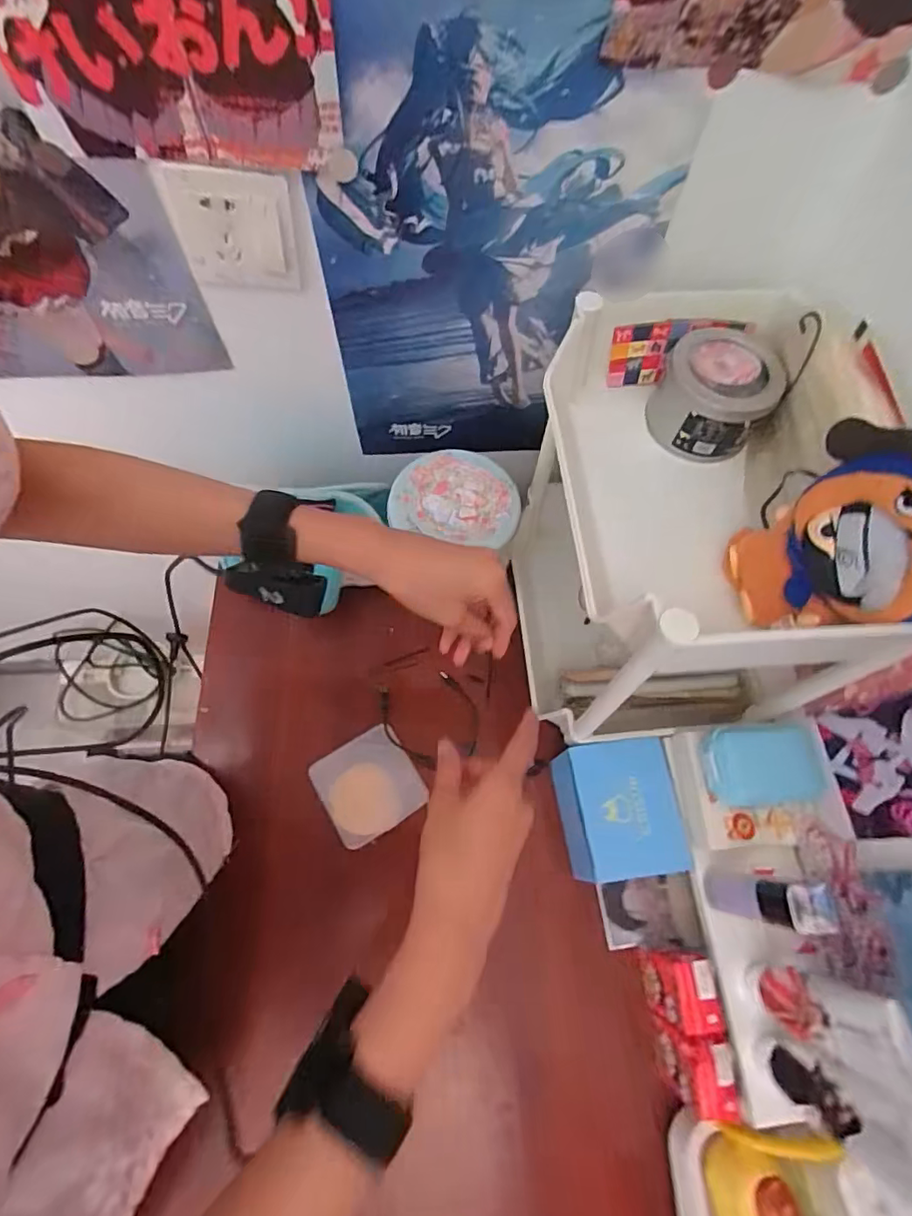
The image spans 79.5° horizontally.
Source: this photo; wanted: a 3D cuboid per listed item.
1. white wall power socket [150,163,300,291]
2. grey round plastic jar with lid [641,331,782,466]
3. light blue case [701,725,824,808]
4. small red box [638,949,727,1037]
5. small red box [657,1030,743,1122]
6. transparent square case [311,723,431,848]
[{"bbox_3d":[-0.170,-0.289,0.423,0.089,0.087,0.004,0,67,-3],"label":"white wall power socket"},{"bbox_3d":[0.210,-0.174,0.451,0.084,0.060,0.086,1,67,-3],"label":"grey round plastic jar with lid"},{"bbox_3d":[0.255,0.131,0.461,0.089,0.025,0.062,-4,68,-5],"label":"light blue case"},{"bbox_3d":[0.192,0.328,0.474,0.033,0.075,0.053,-3,68,-4],"label":"small red box"},{"bbox_3d":[0.199,0.381,0.454,0.036,0.074,0.054,-6,68,-6],"label":"small red box"},{"bbox_3d":[-0.090,0.179,0.558,0.094,0.010,0.094,-29,72,-14],"label":"transparent square case"}]

